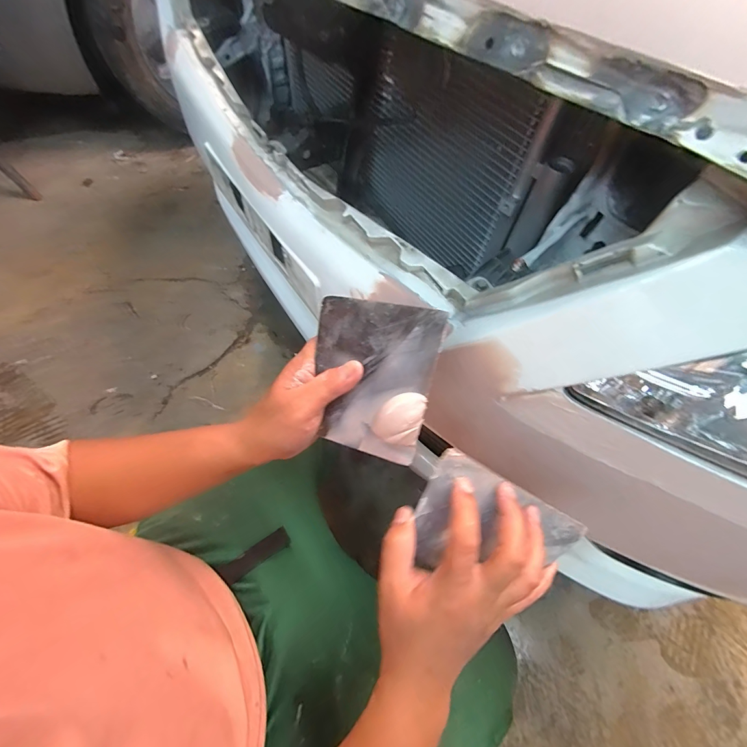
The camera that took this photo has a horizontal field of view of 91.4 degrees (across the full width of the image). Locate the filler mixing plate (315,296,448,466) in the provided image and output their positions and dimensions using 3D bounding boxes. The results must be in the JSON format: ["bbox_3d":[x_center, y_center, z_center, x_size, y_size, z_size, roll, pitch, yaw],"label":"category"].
[{"bbox_3d":[-0.001,0.010,0.300,0.094,0.135,0.011,12,24,4],"label":"filler mixing plate"}]

